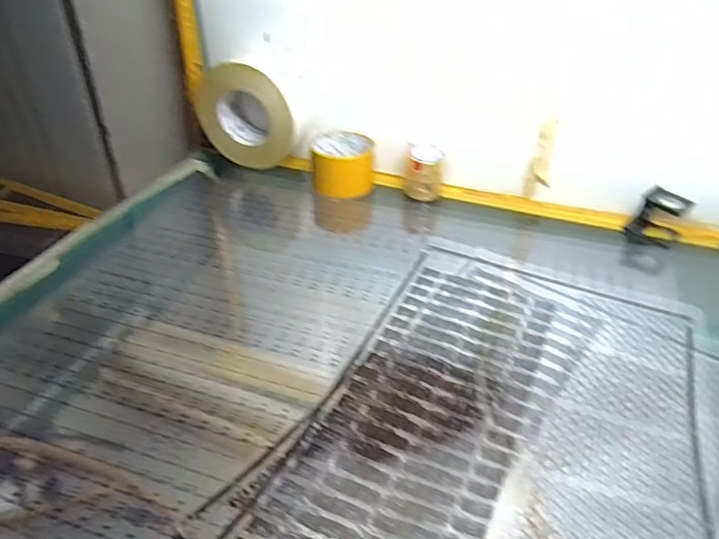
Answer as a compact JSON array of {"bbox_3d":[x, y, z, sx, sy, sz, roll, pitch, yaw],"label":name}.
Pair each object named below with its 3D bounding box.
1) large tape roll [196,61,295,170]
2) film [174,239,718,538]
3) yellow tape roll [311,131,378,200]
[{"bbox_3d":[-0.144,-0.208,0.728,0.138,0.125,0.056,15,39,17],"label":"large tape roll"},{"bbox_3d":[0.121,0.095,0.400,0.295,0.068,0.429,22,42,25],"label":"film"},{"bbox_3d":[-0.021,-0.136,0.706,0.080,0.052,0.082,-1,37,-3],"label":"yellow tape roll"}]

